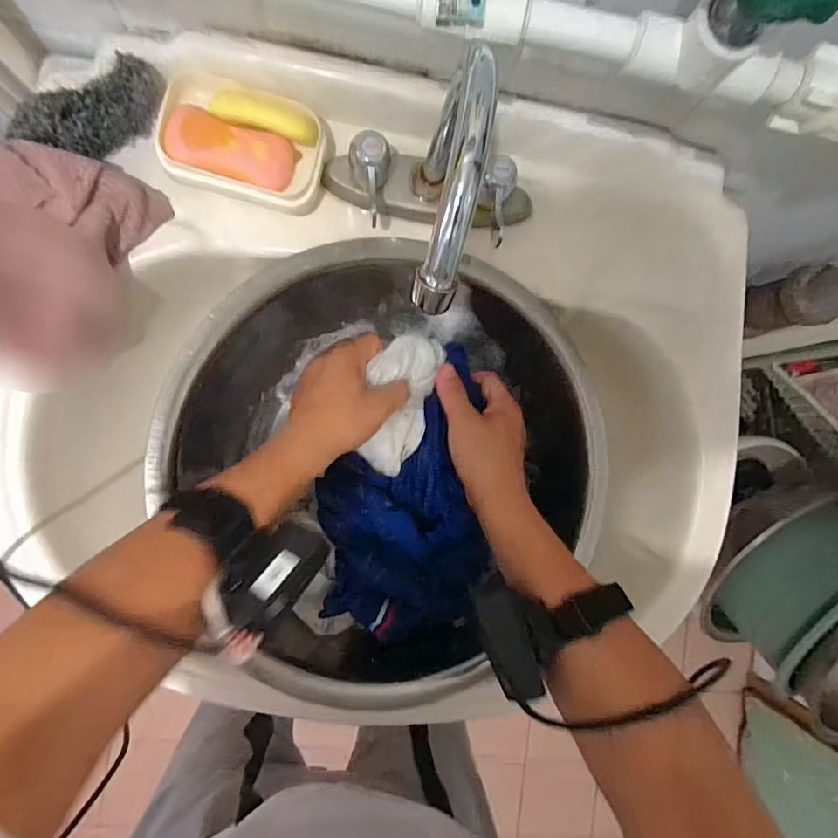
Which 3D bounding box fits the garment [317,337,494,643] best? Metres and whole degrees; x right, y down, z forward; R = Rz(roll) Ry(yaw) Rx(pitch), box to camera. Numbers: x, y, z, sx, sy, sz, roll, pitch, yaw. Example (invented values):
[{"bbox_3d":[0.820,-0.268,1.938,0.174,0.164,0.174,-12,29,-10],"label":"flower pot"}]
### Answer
[{"bbox_3d":[-0.016,0.060,0.431,0.139,0.040,0.231,-3,90,-8],"label":"garment"}]

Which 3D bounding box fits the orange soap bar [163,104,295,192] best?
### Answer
[{"bbox_3d":[-0.143,-0.203,0.369,0.092,0.020,0.040,10,105,-14],"label":"orange soap bar"}]

